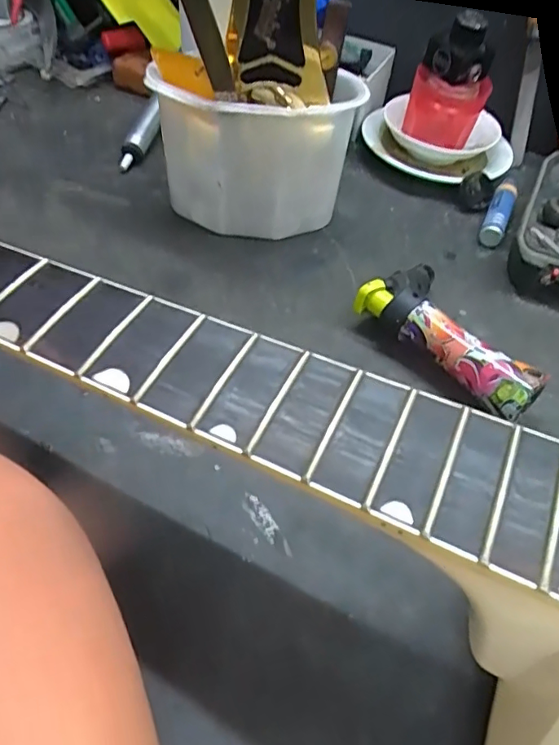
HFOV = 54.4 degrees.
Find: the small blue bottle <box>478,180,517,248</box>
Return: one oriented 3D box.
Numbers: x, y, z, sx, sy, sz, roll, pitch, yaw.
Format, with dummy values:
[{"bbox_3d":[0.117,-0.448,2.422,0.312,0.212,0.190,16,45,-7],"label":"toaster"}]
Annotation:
[{"bbox_3d":[0.180,-0.130,0.449,0.017,0.018,0.081,23,52,12],"label":"small blue bottle"}]

